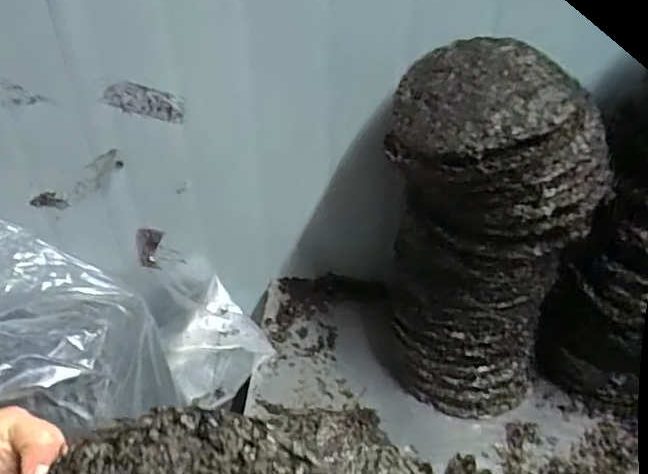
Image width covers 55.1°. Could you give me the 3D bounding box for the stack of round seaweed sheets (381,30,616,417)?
[{"bbox_3d":[0.191,0.010,0.779,0.235,0.439,0.197,9,41,10],"label":"stack of round seaweed sheets"}]

